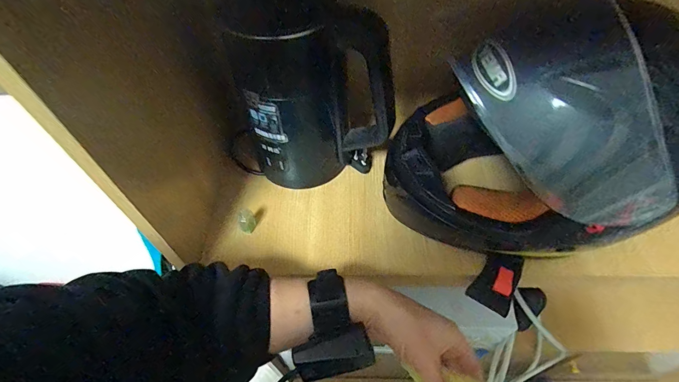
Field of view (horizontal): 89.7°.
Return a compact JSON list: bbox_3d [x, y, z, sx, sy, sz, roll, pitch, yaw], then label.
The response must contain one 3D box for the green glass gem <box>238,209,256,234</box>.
[{"bbox_3d":[-0.123,0.039,0.454,0.022,0.031,0.025,-23,55,-15],"label":"green glass gem"}]

